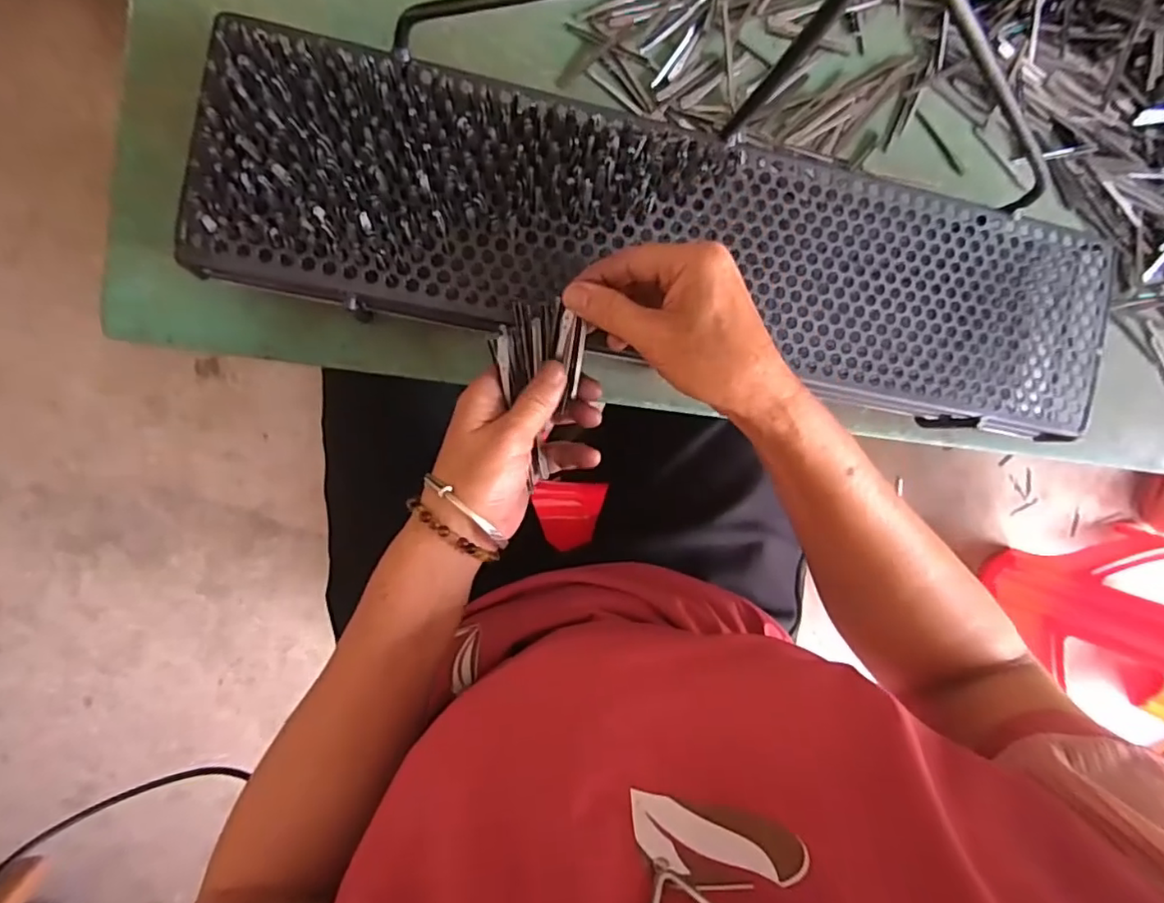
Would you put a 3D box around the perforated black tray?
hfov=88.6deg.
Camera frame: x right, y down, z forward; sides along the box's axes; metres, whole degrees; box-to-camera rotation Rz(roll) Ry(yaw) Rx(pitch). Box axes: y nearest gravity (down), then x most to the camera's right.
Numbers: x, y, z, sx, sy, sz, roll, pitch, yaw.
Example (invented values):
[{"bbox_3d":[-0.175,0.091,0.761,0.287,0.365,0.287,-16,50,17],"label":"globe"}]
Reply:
[{"bbox_3d":[0.077,-0.127,0.374,0.583,0.029,0.149,9,94,-9],"label":"perforated black tray"}]

